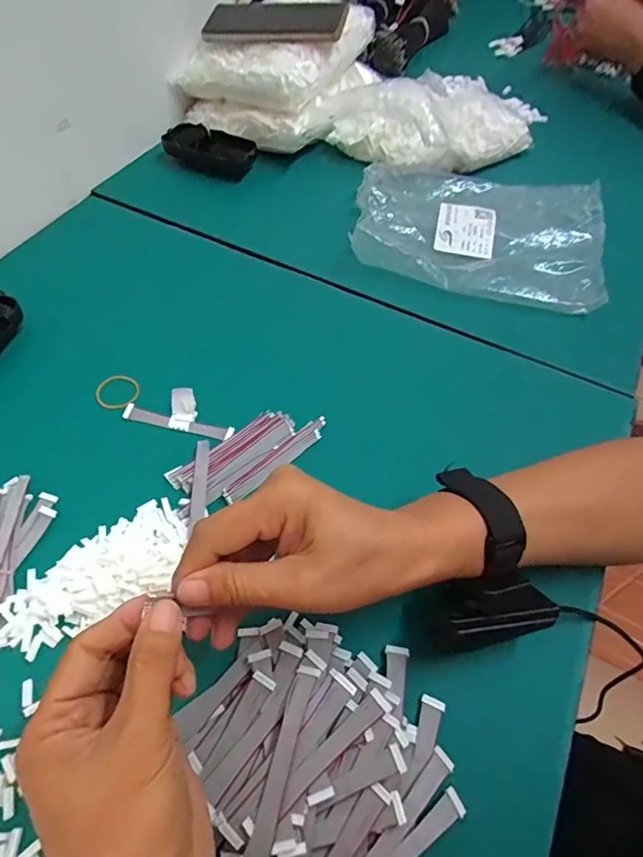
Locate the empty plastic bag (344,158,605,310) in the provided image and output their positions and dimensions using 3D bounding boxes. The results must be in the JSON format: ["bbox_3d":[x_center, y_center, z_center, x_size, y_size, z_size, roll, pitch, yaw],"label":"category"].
[{"bbox_3d":[0.165,-0.215,0.515,0.250,0.035,0.201,12,57,5],"label":"empty plastic bag"}]

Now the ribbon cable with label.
[{"bbox_3d":[-0.111,-0.015,0.384,0.087,0.019,0.028,13,57,6],"label":"ribbon cable with label"}]

